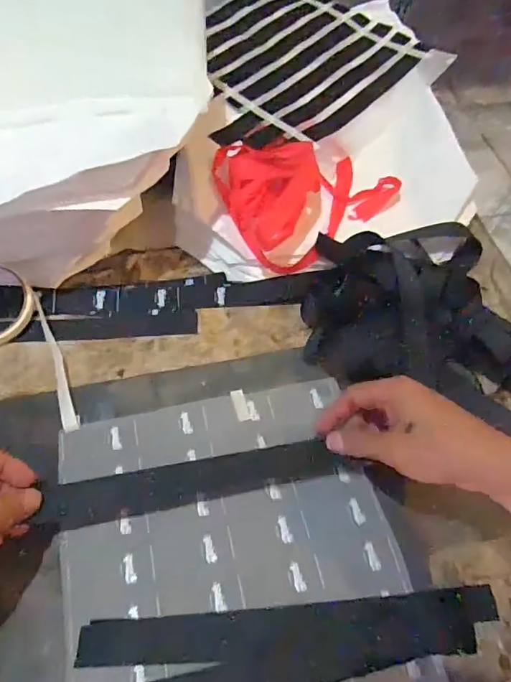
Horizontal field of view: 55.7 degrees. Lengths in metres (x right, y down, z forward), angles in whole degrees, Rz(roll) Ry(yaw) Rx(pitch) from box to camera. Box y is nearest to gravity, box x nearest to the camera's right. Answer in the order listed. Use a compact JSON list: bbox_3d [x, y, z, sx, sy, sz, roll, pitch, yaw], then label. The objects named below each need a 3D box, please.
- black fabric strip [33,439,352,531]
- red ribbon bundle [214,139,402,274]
[{"bbox_3d":[-0.048,0.119,0.409,0.247,0.005,0.036,-8,61,-9],"label":"black fabric strip"},{"bbox_3d":[0.044,-0.178,0.547,0.181,0.084,0.165,3,60,-5],"label":"red ribbon bundle"}]

